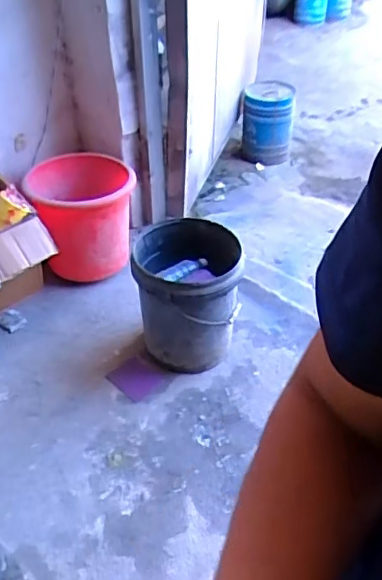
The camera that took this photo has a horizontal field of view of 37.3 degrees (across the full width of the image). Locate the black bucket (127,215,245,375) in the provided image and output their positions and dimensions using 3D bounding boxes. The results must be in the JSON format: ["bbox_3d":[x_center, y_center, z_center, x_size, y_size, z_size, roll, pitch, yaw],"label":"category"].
[{"bbox_3d":[-0.009,0.030,1.652,0.280,0.386,0.265,0,41,0],"label":"black bucket"}]

